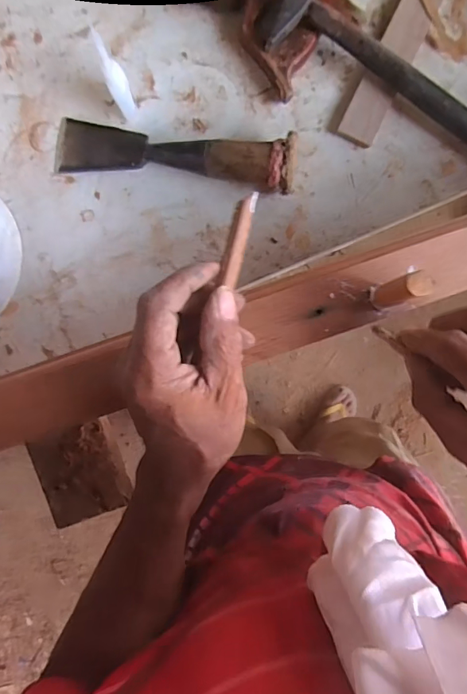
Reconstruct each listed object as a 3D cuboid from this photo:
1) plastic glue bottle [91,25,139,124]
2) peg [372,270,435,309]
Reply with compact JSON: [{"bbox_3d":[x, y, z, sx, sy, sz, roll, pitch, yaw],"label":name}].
[{"bbox_3d":[-0.106,-0.241,0.398,0.017,0.098,0.010,-28,70,-4],"label":"plastic glue bottle"},{"bbox_3d":[0.106,-0.036,0.284,0.014,0.071,0.016,-21,91,0],"label":"peg"}]

